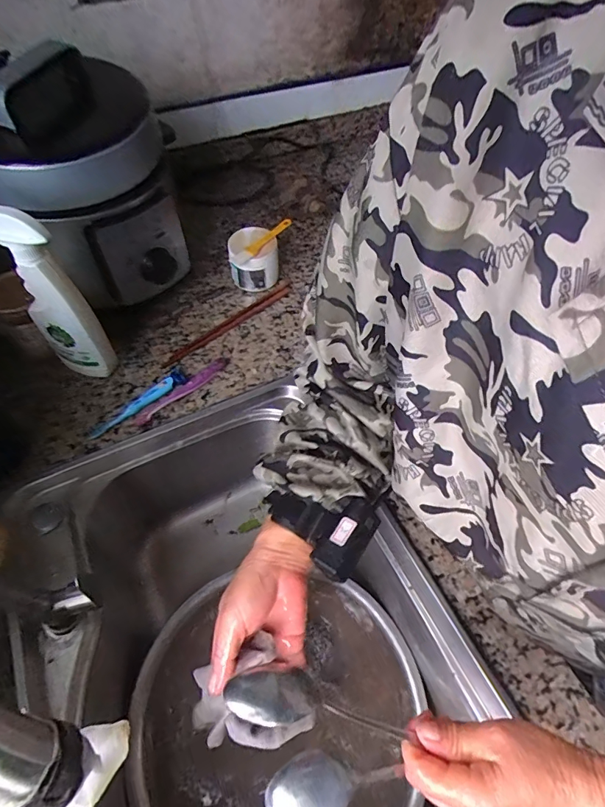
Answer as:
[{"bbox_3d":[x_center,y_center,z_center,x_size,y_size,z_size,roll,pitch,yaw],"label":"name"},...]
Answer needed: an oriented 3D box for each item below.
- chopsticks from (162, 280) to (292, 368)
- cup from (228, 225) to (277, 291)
[{"bbox_3d":[-0.112,-0.131,0.682,0.253,0.005,0.024,-38,65,-23],"label":"chopsticks"},{"bbox_3d":[-0.081,-0.237,0.710,0.077,0.077,0.077,1,56,-1],"label":"cup"}]

